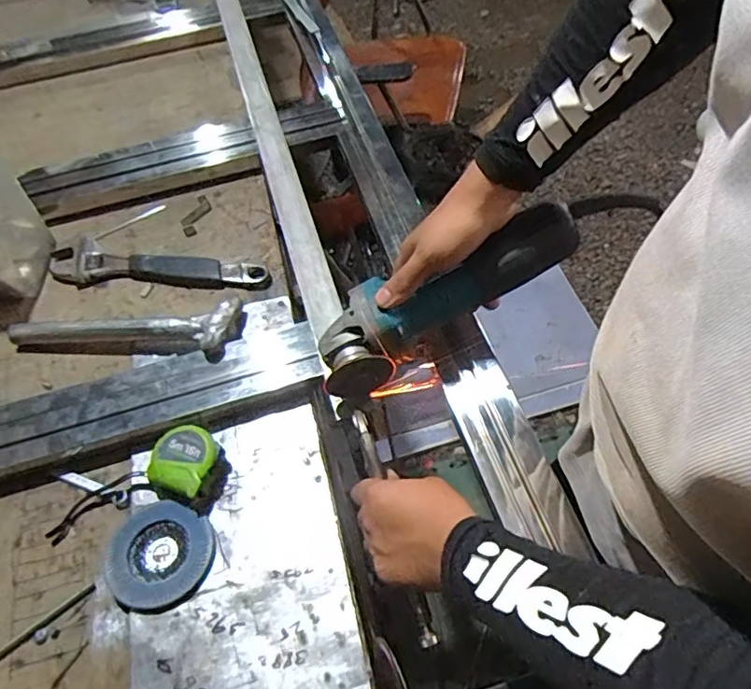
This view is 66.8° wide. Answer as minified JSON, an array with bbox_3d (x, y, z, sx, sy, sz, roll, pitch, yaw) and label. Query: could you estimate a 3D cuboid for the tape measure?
[{"bbox_3d":[-0.184,0.121,0.563,0.068,0.036,0.066,17,58,15],"label":"tape measure"}]

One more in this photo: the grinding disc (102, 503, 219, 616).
[{"bbox_3d":[-0.197,0.191,0.521,0.093,0.014,0.096,-2,55,3],"label":"grinding disc"}]

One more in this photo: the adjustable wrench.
[{"bbox_3d":[-0.281,-0.099,0.723,0.277,0.015,0.057,6,55,8],"label":"adjustable wrench"}]

